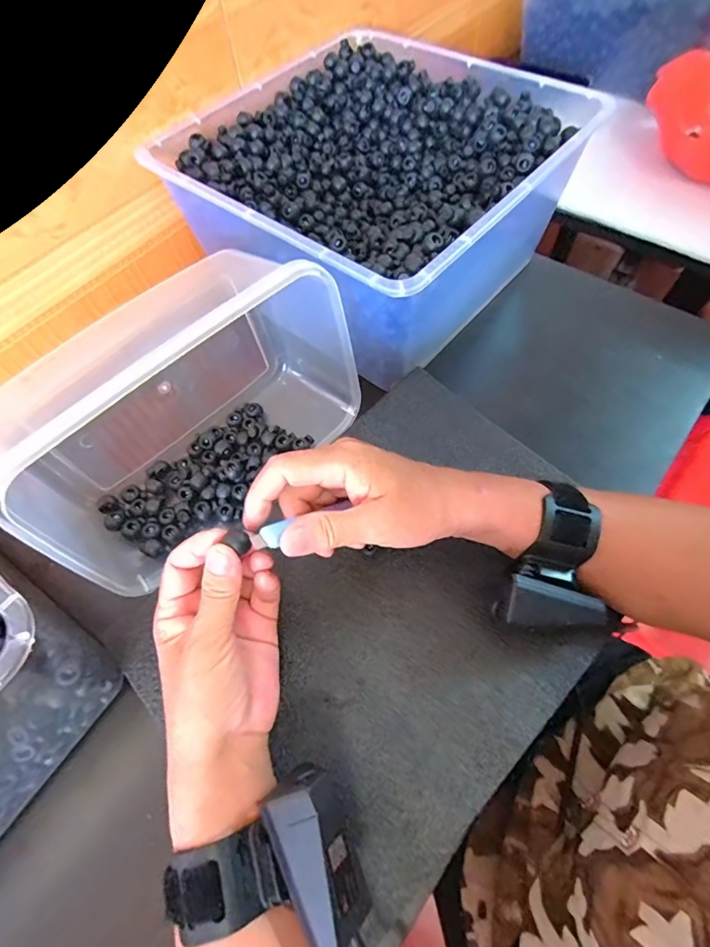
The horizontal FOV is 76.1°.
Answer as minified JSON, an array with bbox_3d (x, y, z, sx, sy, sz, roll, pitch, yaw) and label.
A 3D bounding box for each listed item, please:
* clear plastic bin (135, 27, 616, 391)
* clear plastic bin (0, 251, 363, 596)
[{"bbox_3d":[0.011,-0.270,0.435,0.297,0.129,0.293,35,68,19],"label":"clear plastic bin"},{"bbox_3d":[-0.113,-0.046,0.333,0.246,0.142,0.101,-41,68,-18],"label":"clear plastic bin"}]

